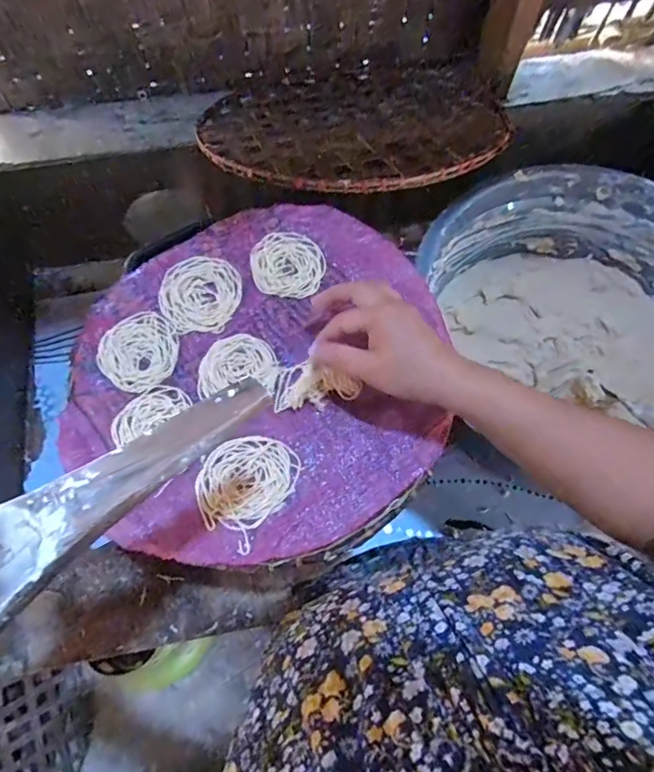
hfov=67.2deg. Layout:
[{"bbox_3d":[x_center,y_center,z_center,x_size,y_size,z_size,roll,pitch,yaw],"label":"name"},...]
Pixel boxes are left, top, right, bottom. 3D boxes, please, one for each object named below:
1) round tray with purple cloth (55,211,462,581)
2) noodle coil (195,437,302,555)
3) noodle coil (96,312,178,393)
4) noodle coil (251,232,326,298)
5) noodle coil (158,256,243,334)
[{"bbox_3d":[-0.057,-0.015,0.453,0.346,0.014,0.318,0,67,0],"label":"round tray with purple cloth"},{"bbox_3d":[-0.069,0.080,0.415,0.072,0.008,0.087,37,72,14],"label":"noodle coil"},{"bbox_3d":[-0.176,-0.034,0.462,0.072,0.005,0.073,0,67,0],"label":"noodle coil"},{"bbox_3d":[-0.040,-0.124,0.501,0.072,0.009,0.071,0,67,0],"label":"noodle coil"},{"bbox_3d":[-0.125,-0.091,0.486,0.077,0.005,0.082,0,67,0],"label":"noodle coil"}]

